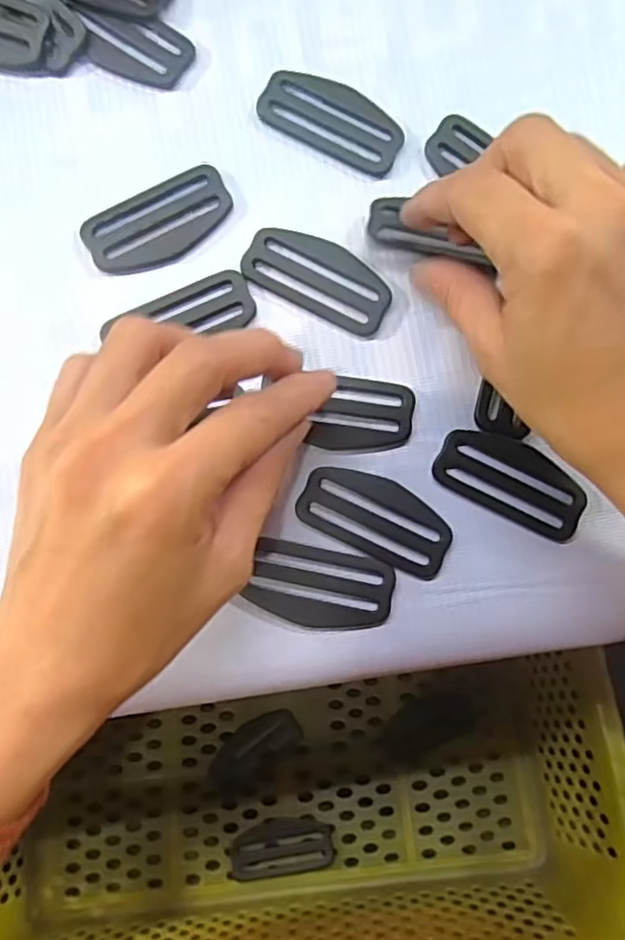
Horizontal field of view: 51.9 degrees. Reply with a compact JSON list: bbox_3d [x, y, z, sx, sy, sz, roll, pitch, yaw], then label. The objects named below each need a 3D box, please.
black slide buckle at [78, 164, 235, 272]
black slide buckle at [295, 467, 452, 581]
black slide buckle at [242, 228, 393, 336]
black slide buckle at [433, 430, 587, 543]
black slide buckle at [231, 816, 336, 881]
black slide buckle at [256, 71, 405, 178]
[{"bbox_3d":[-0.060,-0.097,0.253,0.059,0.004,0.030,-29,86,-4],"label":"black slide buckle"},{"bbox_3d":[0.025,0.018,0.244,0.059,0.004,0.028,26,84,1],"label":"black slide buckle"},{"bbox_3d":[0.003,-0.076,0.254,0.059,0.004,0.027,27,84,1],"label":"black slide buckle"},{"bbox_3d":[0.078,0.004,0.249,0.058,0.004,0.029,27,84,1],"label":"black slide buckle"},{"bbox_3d":[-0.017,0.221,0.377,0.059,0.004,0.030,-9,69,-4],"label":"black slide buckle"},{"bbox_3d":[0.009,-0.143,0.260,0.059,0.004,0.030,28,84,2],"label":"black slide buckle"}]

